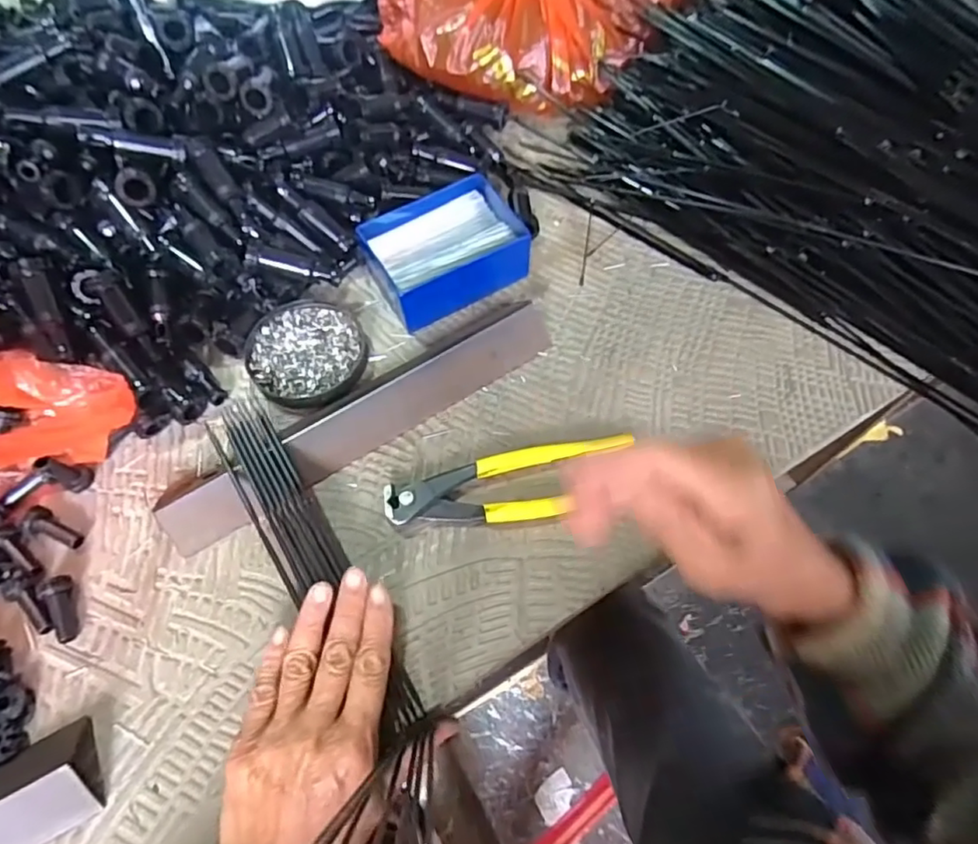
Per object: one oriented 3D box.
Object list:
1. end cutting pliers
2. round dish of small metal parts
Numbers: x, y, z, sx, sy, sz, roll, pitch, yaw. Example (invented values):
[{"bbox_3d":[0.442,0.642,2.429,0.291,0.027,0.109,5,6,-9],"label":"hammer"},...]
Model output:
[{"bbox_3d":[0.016,0.042,0.388,0.160,0.016,0.047,-9,64,-3],"label":"end cutting pliers"},{"bbox_3d":[-0.130,-0.051,0.434,0.082,0.015,0.082,-1,64,1],"label":"round dish of small metal parts"}]

